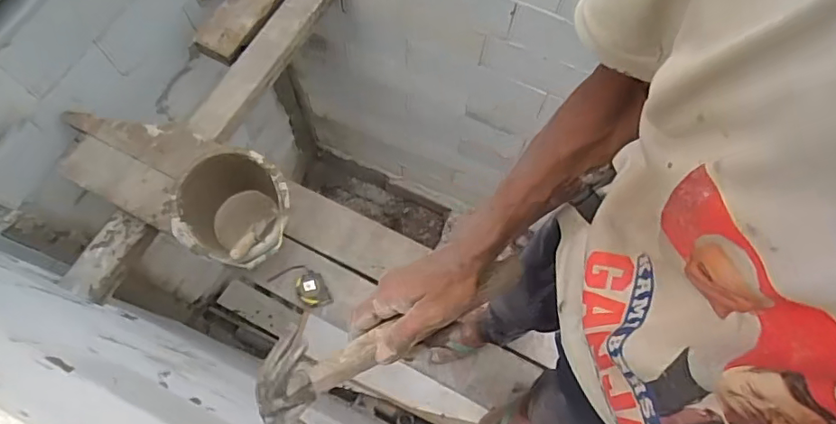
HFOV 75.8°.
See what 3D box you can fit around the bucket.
[{"bbox_3d":[-0.470,0.018,1.448,0.321,0.235,0.285,36,73,11],"label":"bucket"}]

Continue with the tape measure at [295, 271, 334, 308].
[{"bbox_3d":[-0.294,0.216,1.488,0.084,0.068,0.106,-24,72,-10],"label":"tape measure"}]

